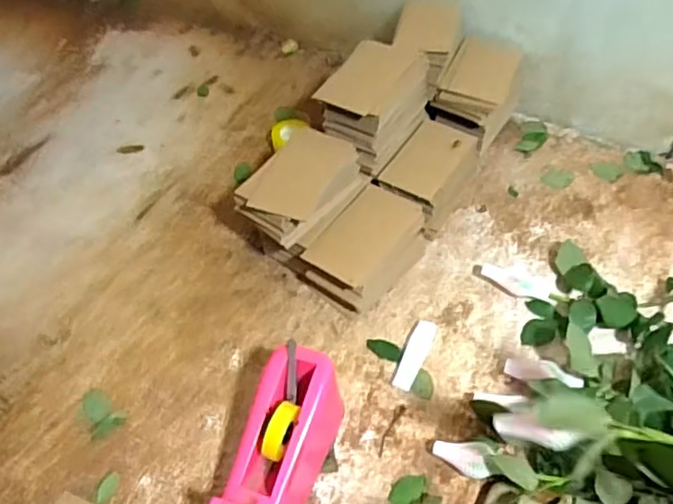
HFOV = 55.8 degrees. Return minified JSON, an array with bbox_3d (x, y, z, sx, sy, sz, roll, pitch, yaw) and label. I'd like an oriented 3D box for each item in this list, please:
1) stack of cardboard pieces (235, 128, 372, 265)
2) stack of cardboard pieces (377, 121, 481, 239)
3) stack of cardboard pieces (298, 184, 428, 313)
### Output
[{"bbox_3d":[-0.040,-0.053,0.797,0.109,0.148,0.162,24,55,19],"label":"stack of cardboard pieces"},{"bbox_3d":[0.127,-0.102,0.871,0.089,0.089,0.161,25,56,20],"label":"stack of cardboard pieces"},{"bbox_3d":[0.035,-0.005,0.799,0.096,0.089,0.163,31,58,23],"label":"stack of cardboard pieces"}]

